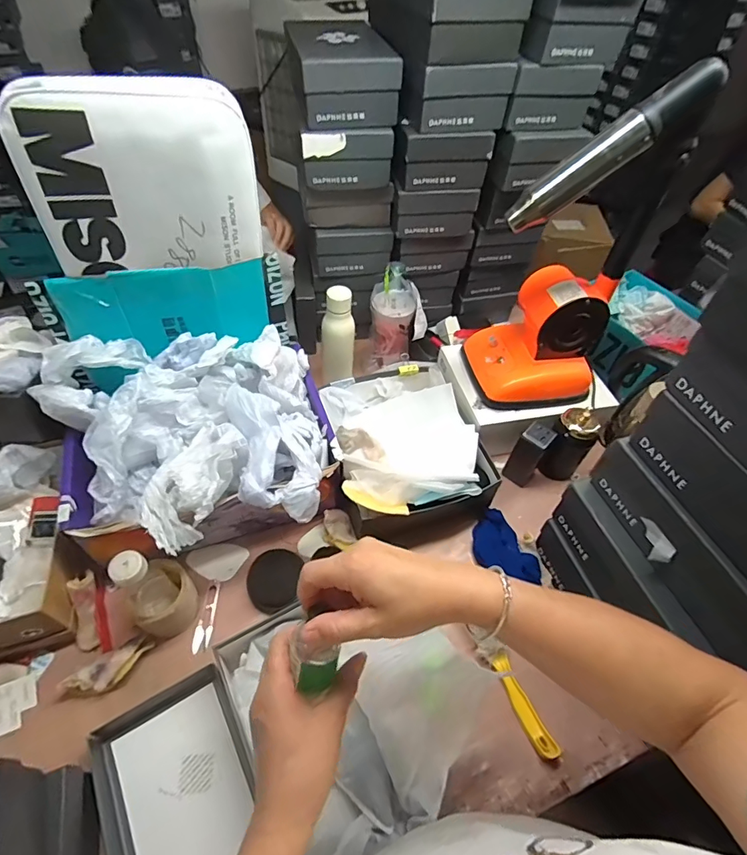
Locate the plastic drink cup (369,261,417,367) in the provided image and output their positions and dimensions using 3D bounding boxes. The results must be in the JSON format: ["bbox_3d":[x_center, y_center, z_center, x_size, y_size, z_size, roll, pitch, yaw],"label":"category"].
[{"bbox_3d":[0.040,-0.235,0.967,0.091,0.209,0.095,2,50,-3],"label":"plastic drink cup"}]

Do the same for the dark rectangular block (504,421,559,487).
[{"bbox_3d":[0.289,0.049,0.847,0.054,0.124,0.051,34,56,22],"label":"dark rectangular block"}]

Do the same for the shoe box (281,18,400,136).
[{"bbox_3d":[-0.053,-0.616,0.793,0.151,0.099,0.213,-7,51,-10],"label":"shoe box"}]

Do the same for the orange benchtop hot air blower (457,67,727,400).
[{"bbox_3d":[0.307,-0.256,0.715,0.224,0.486,0.146,-2,51,-6],"label":"orange benchtop hot air blower"}]

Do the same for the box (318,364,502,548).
[{"bbox_3d":[0.046,0.039,0.861,0.269,0.154,0.322,-14,53,-15],"label":"box"}]

